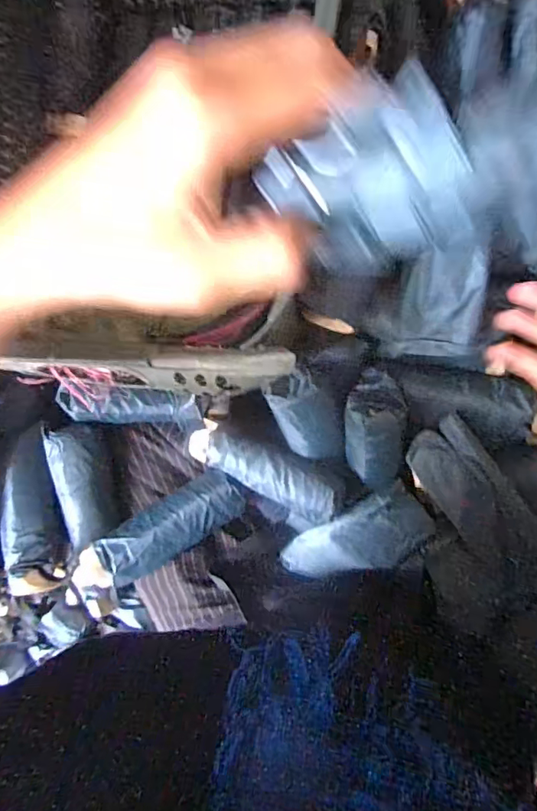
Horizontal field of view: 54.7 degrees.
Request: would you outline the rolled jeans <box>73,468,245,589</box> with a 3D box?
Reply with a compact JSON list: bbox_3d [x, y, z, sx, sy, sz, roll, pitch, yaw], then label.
[{"bbox_3d":[-0.110,0.133,0.562,0.172,0.039,0.062,-30,84,-16],"label":"rolled jeans"}]

